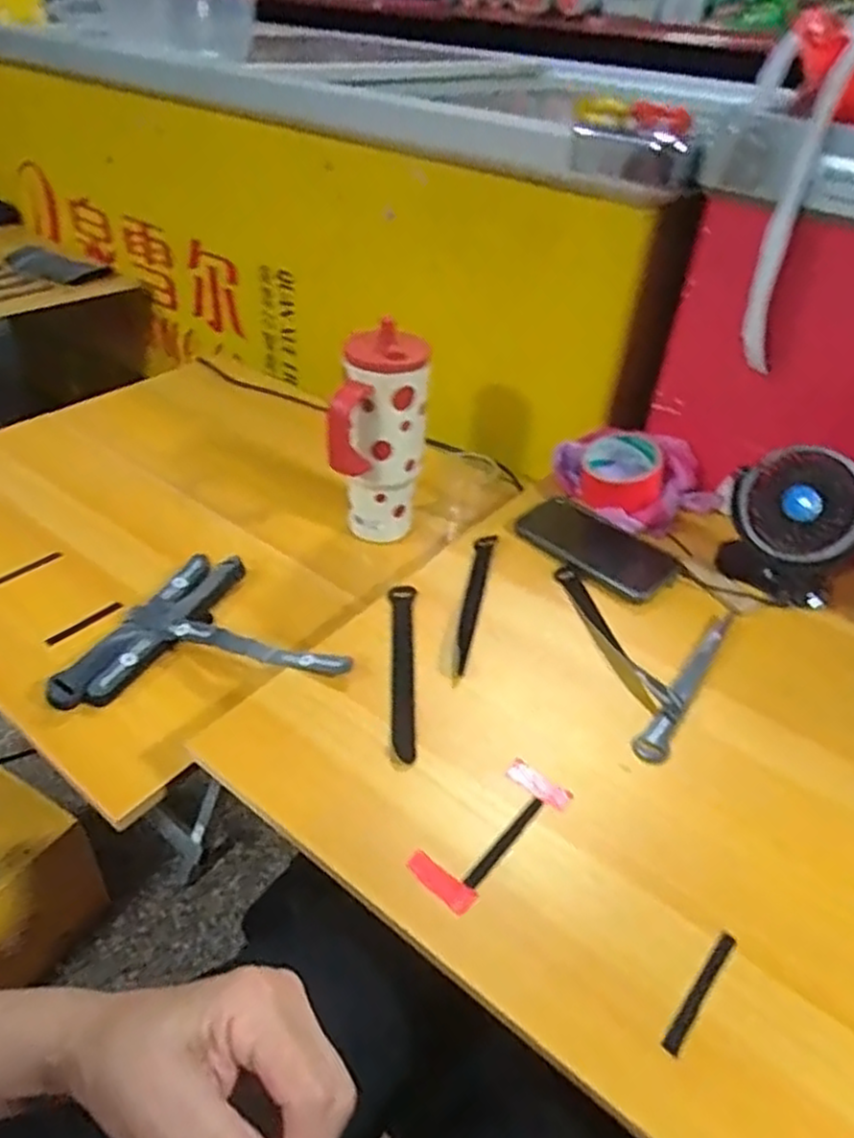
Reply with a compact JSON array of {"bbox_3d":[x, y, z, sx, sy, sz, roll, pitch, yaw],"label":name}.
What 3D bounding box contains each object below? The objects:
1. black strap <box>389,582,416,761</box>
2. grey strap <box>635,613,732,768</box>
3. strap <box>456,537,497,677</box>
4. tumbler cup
[{"bbox_3d":[-0.021,0.078,0.601,0.021,0.006,0.194,3,39,-3],"label":"black strap"},{"bbox_3d":[0.221,0.092,0.607,0.023,0.016,0.192,27,44,26],"label":"grey strap"},{"bbox_3d":[0.044,0.027,0.674,0.018,0.004,0.192,10,39,6],"label":"strap"},{"bbox_3d":[-0.047,-0.121,0.734,0.082,0.214,0.103,7,39,3],"label":"tumbler cup"}]

